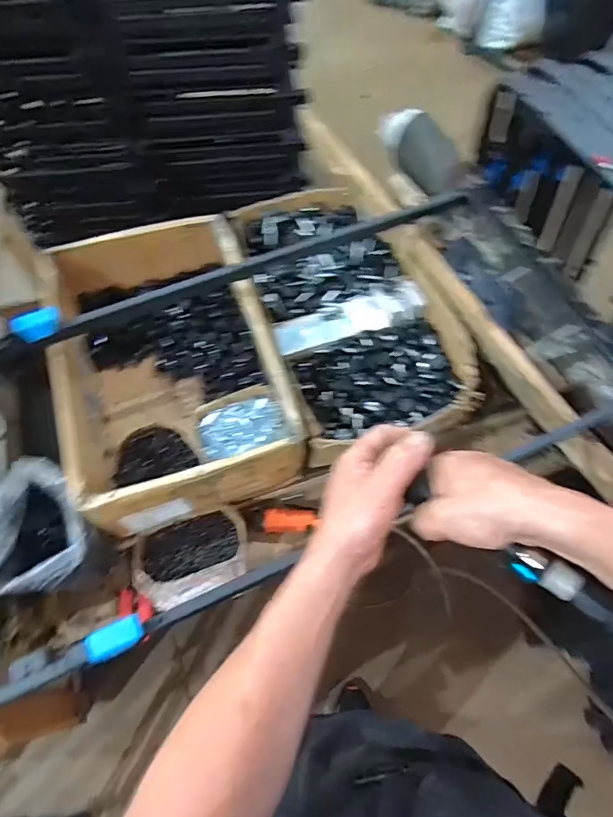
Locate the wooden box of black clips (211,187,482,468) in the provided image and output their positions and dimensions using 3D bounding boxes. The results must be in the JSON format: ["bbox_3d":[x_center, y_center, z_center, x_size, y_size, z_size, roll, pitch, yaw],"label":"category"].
[{"bbox_3d":[0.060,-0.209,0.913,0.362,0.107,0.580,-19,65,-10],"label":"wooden box of black clips"}]

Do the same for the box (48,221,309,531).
[{"bbox_3d":[-0.244,-0.086,0.870,0.363,0.183,0.542,-17,64,-9],"label":"box"}]

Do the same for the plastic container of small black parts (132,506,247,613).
[{"bbox_3d":[-0.186,0.241,0.776,0.182,0.061,0.137,-19,65,-10],"label":"plastic container of small black parts"}]

